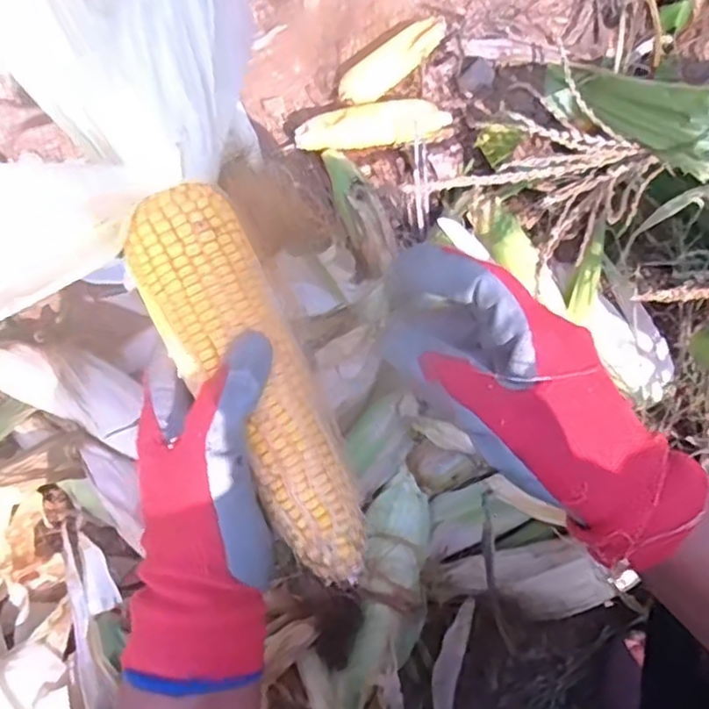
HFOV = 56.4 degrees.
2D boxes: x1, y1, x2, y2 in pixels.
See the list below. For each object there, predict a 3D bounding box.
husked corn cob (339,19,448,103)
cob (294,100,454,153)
[{"bbox_3d":[0.061,-0.416,0.942,0.201,0.050,0.049,-38,69,-14],"label":"husked corn cob"},{"bbox_3d":[0.031,-0.304,0.887,0.216,0.059,0.042,-19,69,-10],"label":"cob"}]

